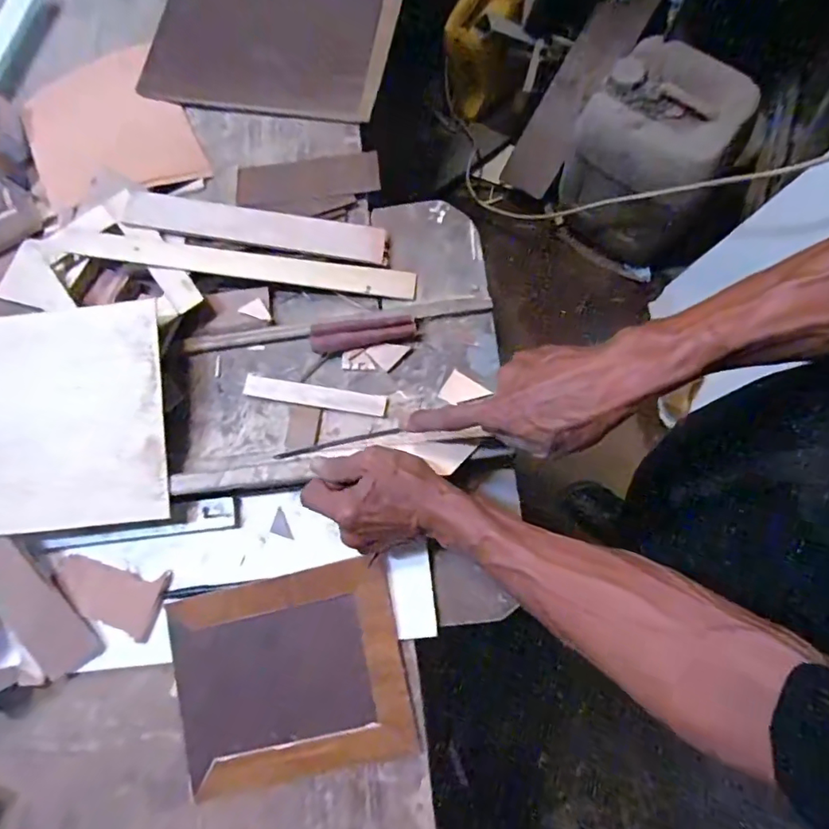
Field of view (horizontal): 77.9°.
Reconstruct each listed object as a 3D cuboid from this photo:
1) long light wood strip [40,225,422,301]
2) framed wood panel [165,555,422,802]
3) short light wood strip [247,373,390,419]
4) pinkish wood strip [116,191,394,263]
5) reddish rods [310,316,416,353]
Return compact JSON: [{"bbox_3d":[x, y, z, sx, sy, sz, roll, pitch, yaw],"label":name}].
[{"bbox_3d":[-0.178,-0.154,0.518,0.357,0.009,0.030,7,77,-3],"label":"long light wood strip"},{"bbox_3d":[-0.109,0.225,0.443,0.199,0.010,0.163,-12,77,-1],"label":"framed wood panel"},{"bbox_3d":[-0.094,-0.018,0.486,0.136,0.007,0.022,10,78,5],"label":"short light wood strip"},{"bbox_3d":[-0.163,-0.195,0.529,0.265,0.004,0.043,8,74,-1],"label":"pinkish wood strip"},{"bbox_3d":[-0.050,-0.078,0.496,0.099,0.018,0.028,-9,76,4],"label":"reddish rods"}]

